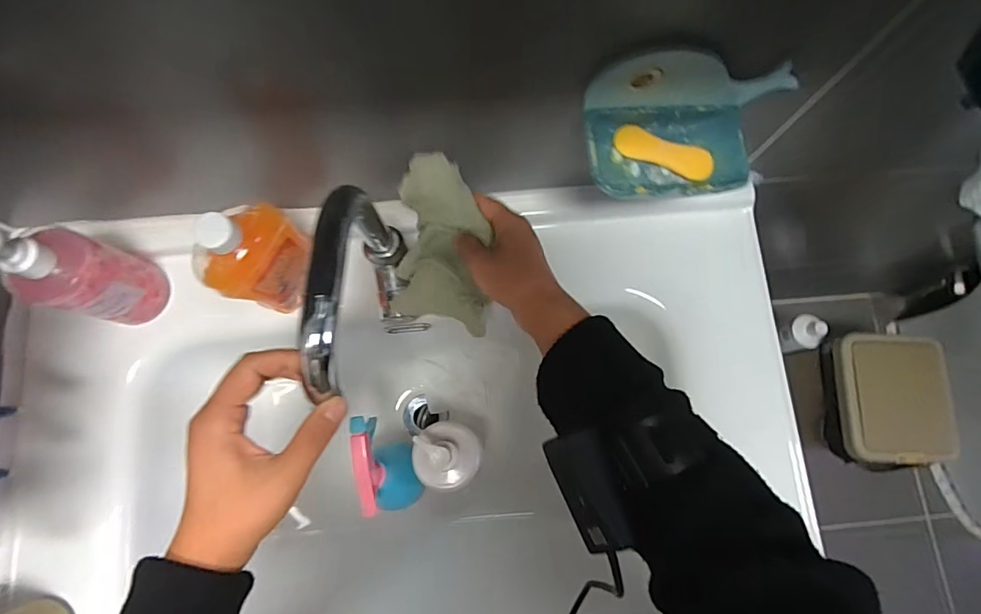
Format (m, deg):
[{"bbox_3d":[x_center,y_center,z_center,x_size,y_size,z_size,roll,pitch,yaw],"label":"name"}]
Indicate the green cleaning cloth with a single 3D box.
[{"bbox_3d":[-0.044,-0.056,0.424,0.095,0.026,0.148,12,100,21],"label":"green cleaning cloth"}]

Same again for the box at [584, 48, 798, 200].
[{"bbox_3d":[0.154,-0.138,0.365,0.158,0.072,0.097,-6,78,-3],"label":"box"}]

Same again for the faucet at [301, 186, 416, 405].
[{"bbox_3d":[-0.097,-0.005,0.382,0.034,0.191,0.153,-1,78,-1],"label":"faucet"}]

